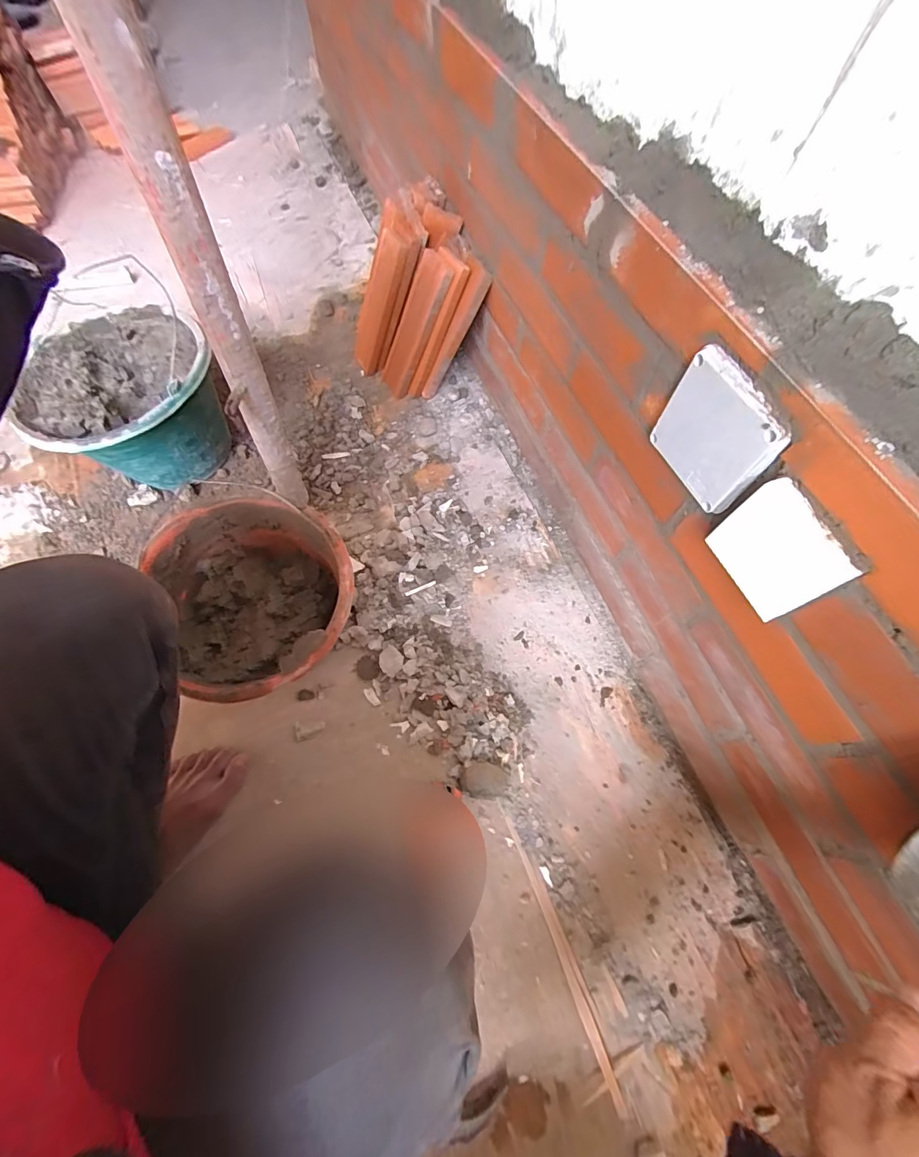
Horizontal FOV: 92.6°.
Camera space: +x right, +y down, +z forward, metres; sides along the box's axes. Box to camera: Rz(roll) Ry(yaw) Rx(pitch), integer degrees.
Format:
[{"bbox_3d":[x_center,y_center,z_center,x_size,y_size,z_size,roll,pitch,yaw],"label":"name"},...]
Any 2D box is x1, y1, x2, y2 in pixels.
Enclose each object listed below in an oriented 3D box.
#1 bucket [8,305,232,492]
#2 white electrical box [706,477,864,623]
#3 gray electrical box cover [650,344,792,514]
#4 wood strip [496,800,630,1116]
[{"bbox_3d":[-0.492,-0.256,0.687,0.248,0.189,0.249,1,65,-2],"label":"bucket"},{"bbox_3d":[0.250,-0.020,0.348,0.021,0.084,0.084,-19,67,-10],"label":"white electrical box"},{"bbox_3d":[0.218,-0.122,0.380,0.013,0.102,0.102,-19,67,-11],"label":"gray electrical box cover"},{"bbox_3d":[0.113,0.408,0.496,0.018,0.013,0.289,-19,67,-10],"label":"wood strip"}]

